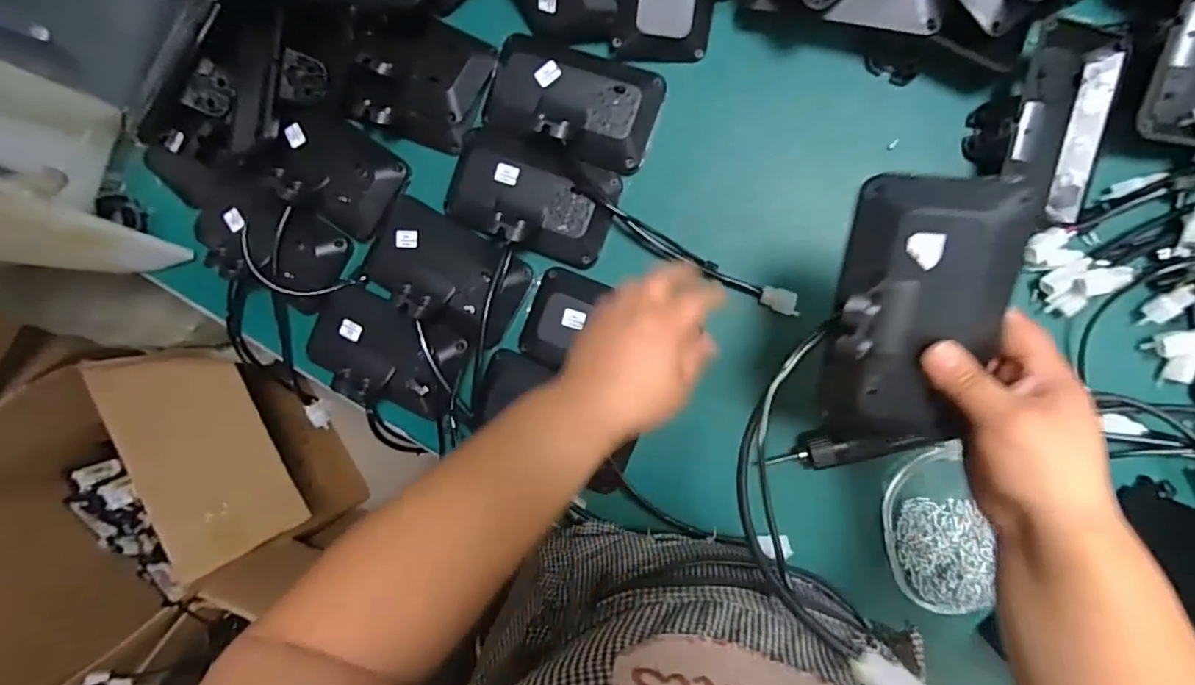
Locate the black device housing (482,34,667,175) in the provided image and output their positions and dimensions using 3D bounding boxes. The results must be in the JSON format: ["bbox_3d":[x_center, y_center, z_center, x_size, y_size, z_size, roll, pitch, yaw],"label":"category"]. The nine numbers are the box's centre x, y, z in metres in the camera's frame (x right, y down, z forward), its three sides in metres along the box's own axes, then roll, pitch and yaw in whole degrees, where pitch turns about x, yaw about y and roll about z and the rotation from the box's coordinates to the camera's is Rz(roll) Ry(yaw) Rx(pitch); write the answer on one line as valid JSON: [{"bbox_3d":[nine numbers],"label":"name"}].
[{"bbox_3d":[-0.027,-0.221,0.499,0.161,0.035,0.093,21,96,8],"label":"black device housing"}]

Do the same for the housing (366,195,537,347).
[{"bbox_3d":[-0.149,-0.069,0.528,0.158,0.034,0.092,28,97,7],"label":"housing"}]

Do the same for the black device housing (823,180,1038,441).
[{"bbox_3d":[0.187,-0.015,0.326,0.099,0.041,0.156,3,107,8],"label":"black device housing"}]

